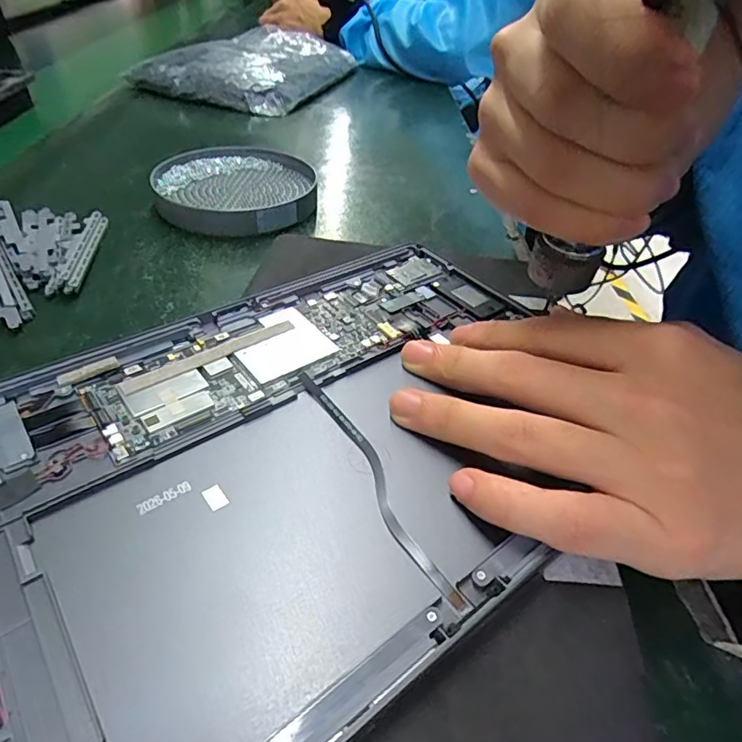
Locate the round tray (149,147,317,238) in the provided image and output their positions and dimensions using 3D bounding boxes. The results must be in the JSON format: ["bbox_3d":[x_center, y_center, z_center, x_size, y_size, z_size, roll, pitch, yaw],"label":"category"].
[{"bbox_3d":[-0.097,-0.134,0.377,0.111,0.022,0.112,1,40,-1],"label":"round tray"}]

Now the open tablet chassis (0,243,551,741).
[{"bbox_3d":[-0.027,0.024,0.183,0.247,0.012,0.166,-27,48,-29],"label":"open tablet chassis"}]

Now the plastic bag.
[{"bbox_3d":[-0.138,-0.379,0.638,0.173,0.041,0.268,12,42,12],"label":"plastic bag"}]

